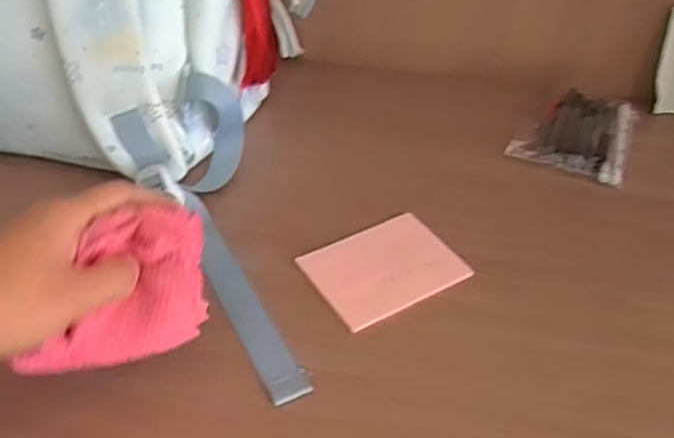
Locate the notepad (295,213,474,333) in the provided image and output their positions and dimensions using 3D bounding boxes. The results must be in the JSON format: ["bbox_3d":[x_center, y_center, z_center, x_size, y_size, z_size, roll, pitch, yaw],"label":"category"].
[{"bbox_3d":[0.034,0.033,0.475,0.101,0.004,0.076,-21,45,-24],"label":"notepad"}]

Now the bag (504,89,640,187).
[{"bbox_3d":[0.216,-0.081,0.604,0.093,0.018,0.124,18,43,19],"label":"bag"}]

